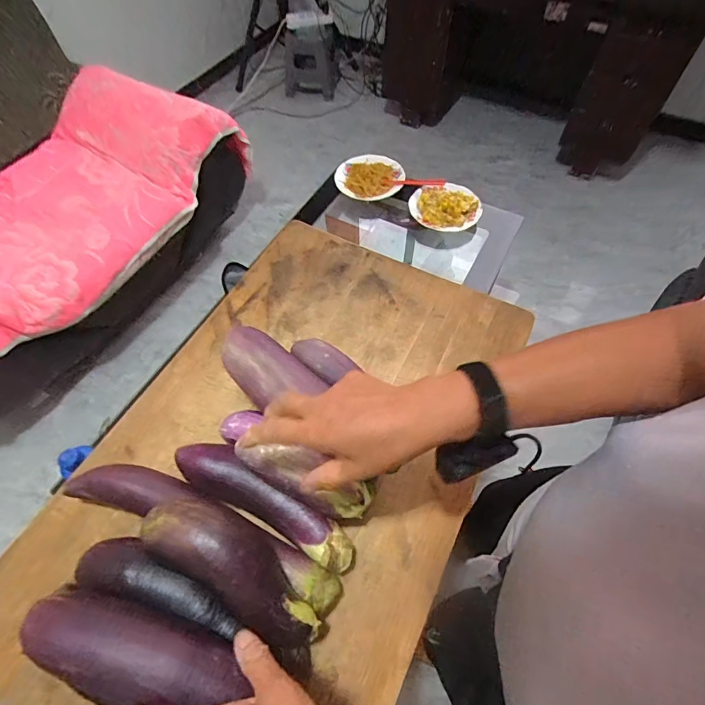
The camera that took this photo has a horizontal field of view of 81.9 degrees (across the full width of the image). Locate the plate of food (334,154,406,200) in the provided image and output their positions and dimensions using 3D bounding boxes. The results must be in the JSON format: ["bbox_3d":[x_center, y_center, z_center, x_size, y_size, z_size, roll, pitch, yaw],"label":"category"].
[{"bbox_3d":[0.052,-0.525,1.217,0.205,0.035,0.172,9,61,7],"label":"plate of food"}]

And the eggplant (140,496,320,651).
[{"bbox_3d":[-0.105,0.195,0.372,0.179,0.051,0.062,39,67,3],"label":"eggplant"}]

